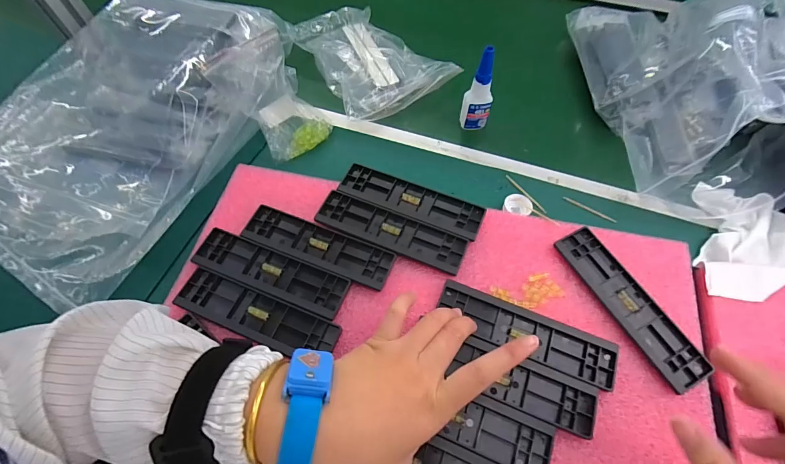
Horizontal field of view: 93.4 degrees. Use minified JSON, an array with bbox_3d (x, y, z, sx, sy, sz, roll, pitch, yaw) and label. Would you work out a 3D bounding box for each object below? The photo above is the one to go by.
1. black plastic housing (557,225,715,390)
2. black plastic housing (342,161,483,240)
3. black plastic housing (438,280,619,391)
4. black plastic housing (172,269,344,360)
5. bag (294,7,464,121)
[{"bbox_3d":[0.222,0.066,0.350,0.042,0.007,0.160,-26,64,-12],"label":"black plastic housing"},{"bbox_3d":[0.020,-0.035,0.403,0.156,0.005,0.043,21,65,12],"label":"black plastic housing"},{"bbox_3d":[0.119,0.089,0.335,0.157,0.005,0.043,23,65,12],"label":"black plastic housing"},{"bbox_3d":[-0.127,0.076,0.342,0.159,0.009,0.042,19,64,11],"label":"black plastic housing"},{"bbox_3d":[-0.035,-0.256,0.534,0.160,0.039,0.209,-33,68,-16],"label":"bag"}]

